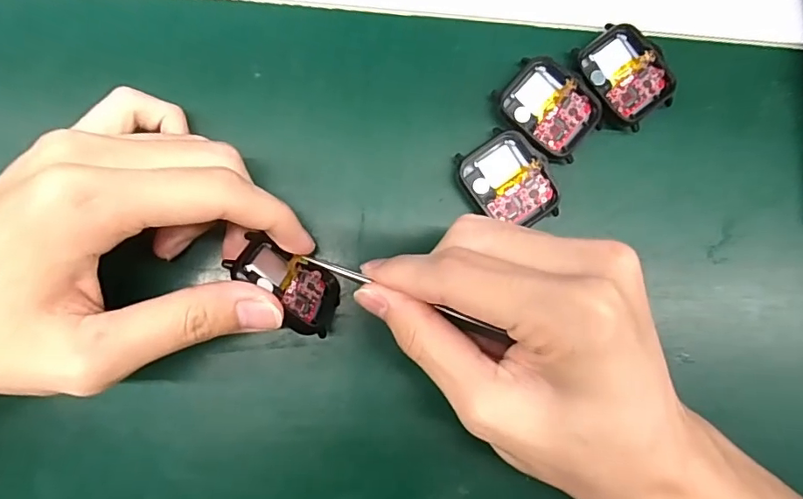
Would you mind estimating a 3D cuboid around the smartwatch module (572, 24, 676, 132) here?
[{"bbox_3d":[0.109,-0.085,0.244,0.037,0.007,0.046,-42,89,-7],"label":"smartwatch module"}]

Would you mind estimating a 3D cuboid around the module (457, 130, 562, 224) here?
[{"bbox_3d":[0.050,-0.031,0.235,0.037,0.009,0.046,-38,89,-7],"label":"module"}]

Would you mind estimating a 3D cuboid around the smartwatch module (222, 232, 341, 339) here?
[{"bbox_3d":[-0.047,0.013,0.210,0.048,0.035,0.005,40,121,-15],"label":"smartwatch module"}]

